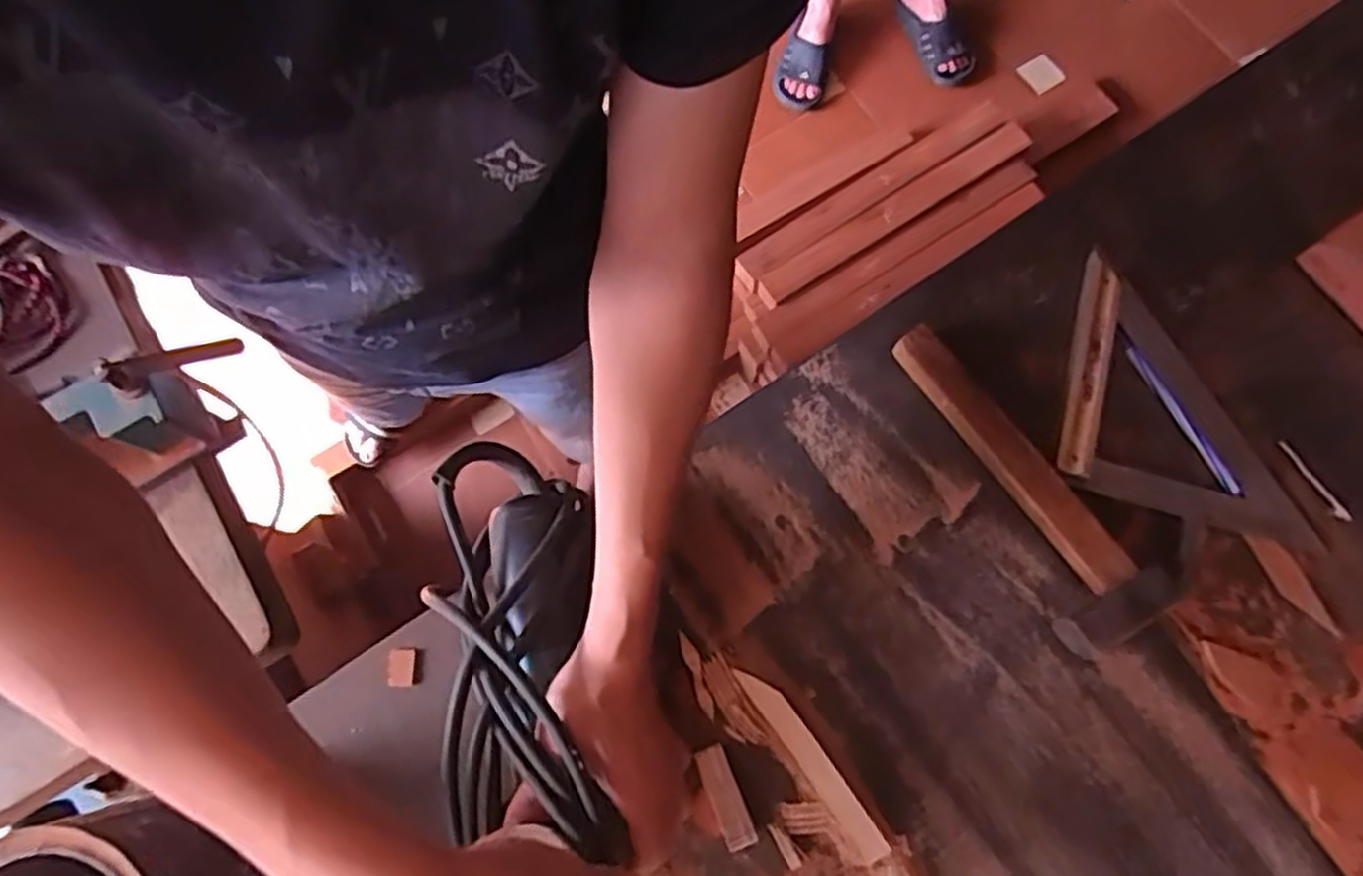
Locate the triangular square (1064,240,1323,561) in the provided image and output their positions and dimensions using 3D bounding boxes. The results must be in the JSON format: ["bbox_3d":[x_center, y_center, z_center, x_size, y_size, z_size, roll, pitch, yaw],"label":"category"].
[{"bbox_3d":[0.370,-0.027,0.576,0.179,0.025,0.169,13,77,5],"label":"triangular square"}]

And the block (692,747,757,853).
[{"bbox_3d":[0.028,0.228,0.509,0.020,0.011,0.061,-23,63,-4],"label":"block"}]

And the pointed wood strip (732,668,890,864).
[{"bbox_3d":[0.085,0.211,0.523,0.022,0.004,0.141,-39,79,18],"label":"pointed wood strip"}]

